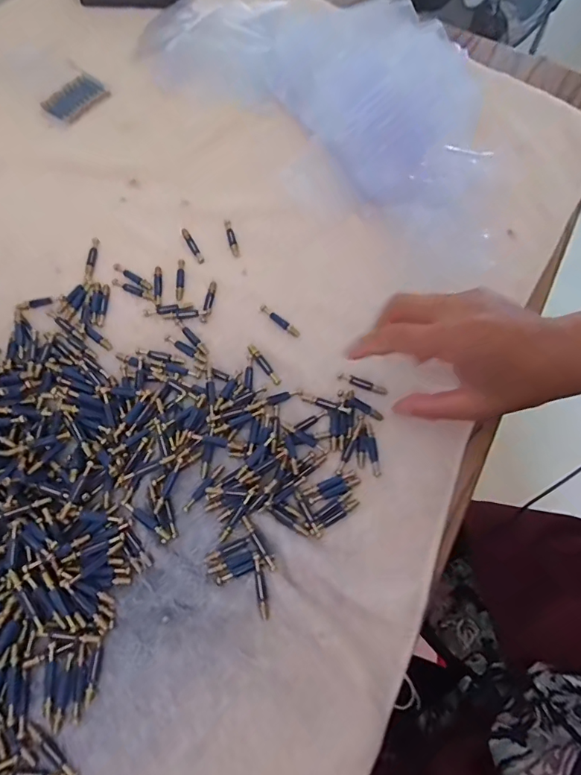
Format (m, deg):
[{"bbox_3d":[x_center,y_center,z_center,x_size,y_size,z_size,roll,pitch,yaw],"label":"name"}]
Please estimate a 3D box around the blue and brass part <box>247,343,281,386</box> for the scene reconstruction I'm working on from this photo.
[{"bbox_3d":[-0.021,-0.019,0.375,0.007,0.004,0.040,-32,72,-16],"label":"blue and brass part"}]

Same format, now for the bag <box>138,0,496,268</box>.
[{"bbox_3d":[0.045,-0.319,0.491,0.421,0.047,0.280,27,67,9],"label":"bag"}]

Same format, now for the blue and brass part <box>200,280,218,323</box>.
[{"bbox_3d":[-0.069,-0.073,0.397,0.007,0.004,0.041,10,66,1],"label":"blue and brass part"}]

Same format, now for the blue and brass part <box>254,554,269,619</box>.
[{"bbox_3d":[-0.020,0.129,0.306,0.006,0.005,0.038,-8,67,-7],"label":"blue and brass part"}]

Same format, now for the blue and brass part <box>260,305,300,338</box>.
[{"bbox_3d":[-0.009,-0.056,0.393,0.041,0.004,0.008,37,69,13],"label":"blue and brass part"}]

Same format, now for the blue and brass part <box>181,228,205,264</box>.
[{"bbox_3d":[-0.088,-0.128,0.425,0.007,0.004,0.042,-24,70,-13],"label":"blue and brass part"}]

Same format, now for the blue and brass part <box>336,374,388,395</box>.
[{"bbox_3d":[0.057,-0.004,0.373,0.040,0.004,0.008,20,66,5],"label":"blue and brass part"}]

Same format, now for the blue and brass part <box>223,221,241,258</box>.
[{"bbox_3d":[-0.054,-0.137,0.432,0.008,0.004,0.041,-14,68,-9],"label":"blue and brass part"}]

